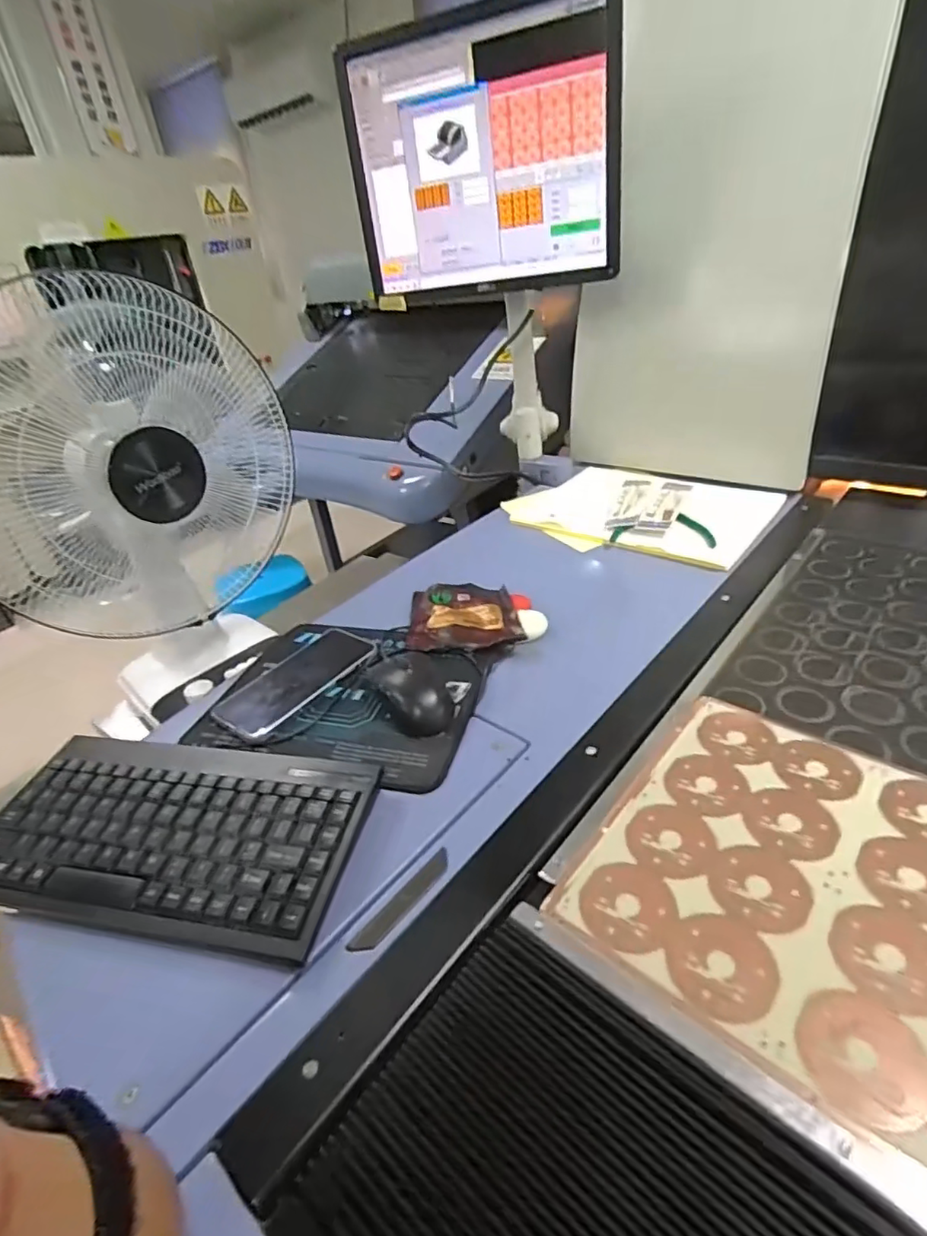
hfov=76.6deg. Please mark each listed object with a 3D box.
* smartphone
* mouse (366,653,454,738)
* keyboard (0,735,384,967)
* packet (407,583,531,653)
[{"bbox_3d":[-0.164,0.062,0.587,0.075,0.014,0.160,20,42,35],"label":"smartphone"},{"bbox_3d":[-0.046,0.058,0.538,0.059,0.034,0.106,-23,37,-22],"label":"mouse"},{"bbox_3d":[-0.216,0.156,0.432,0.282,0.032,0.144,1,34,13],"label":"keyboard"},{"bbox_3d":[0.001,-0.005,0.660,0.121,0.018,0.135,-6,33,2],"label":"packet"}]

